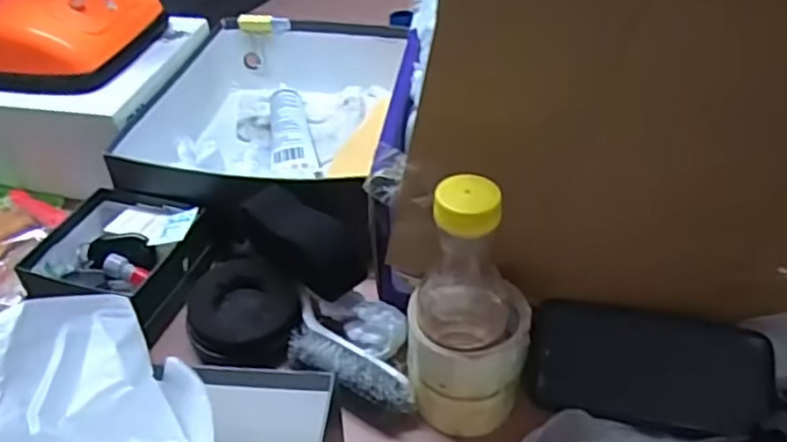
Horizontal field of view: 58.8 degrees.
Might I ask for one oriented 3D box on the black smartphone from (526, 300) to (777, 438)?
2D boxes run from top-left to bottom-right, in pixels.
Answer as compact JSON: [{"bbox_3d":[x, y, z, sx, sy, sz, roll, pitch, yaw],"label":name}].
[{"bbox_3d":[0.188,0.108,0.519,0.167,0.016,0.086,8,73,18],"label":"black smartphone"}]

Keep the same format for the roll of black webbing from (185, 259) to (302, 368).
[{"bbox_3d":[-0.124,0.076,0.582,0.093,0.028,0.094,-1,40,1],"label":"roll of black webbing"}]

